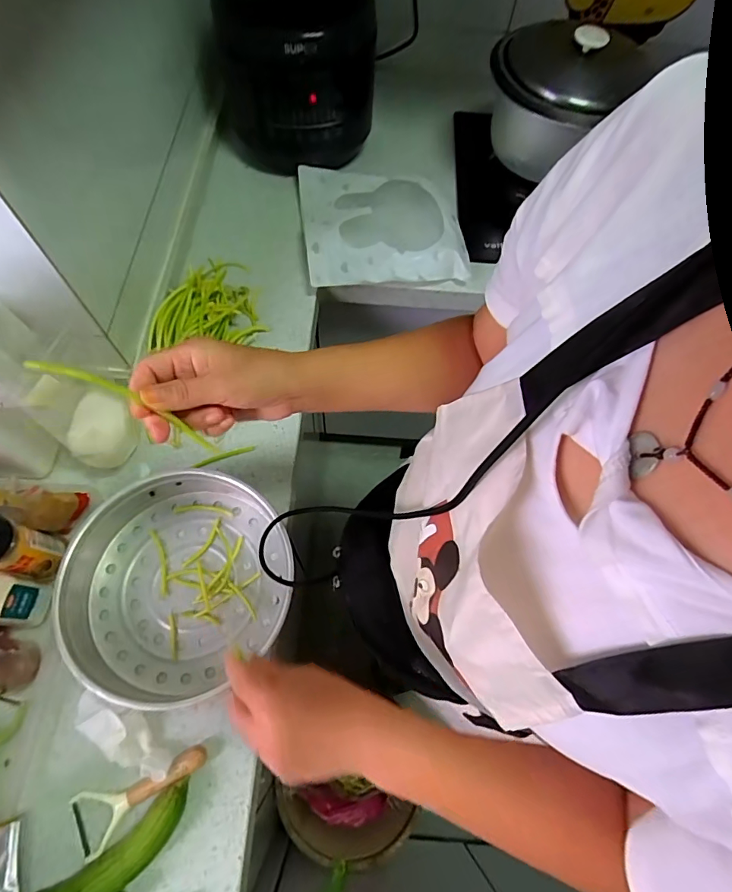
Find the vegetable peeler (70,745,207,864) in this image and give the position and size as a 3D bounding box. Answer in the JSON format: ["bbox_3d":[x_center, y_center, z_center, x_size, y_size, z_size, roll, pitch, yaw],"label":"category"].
[{"bbox_3d":[-0.237,0.364,0.478,0.142,0.025,0.057,-24,69,-13],"label":"vegetable peeler"}]

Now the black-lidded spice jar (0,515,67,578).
[{"bbox_3d":[-0.392,0.112,0.510,0.051,0.127,0.053,1,66,-3],"label":"black-lidded spice jar"}]

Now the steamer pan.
[{"bbox_3d":[-0.224,0.156,0.549,0.257,0.068,0.255,1,66,-3],"label":"steamer pan"}]

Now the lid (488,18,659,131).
[{"bbox_3d":[0.329,-0.626,0.733,0.225,0.064,0.237,1,66,-3],"label":"lid"}]

